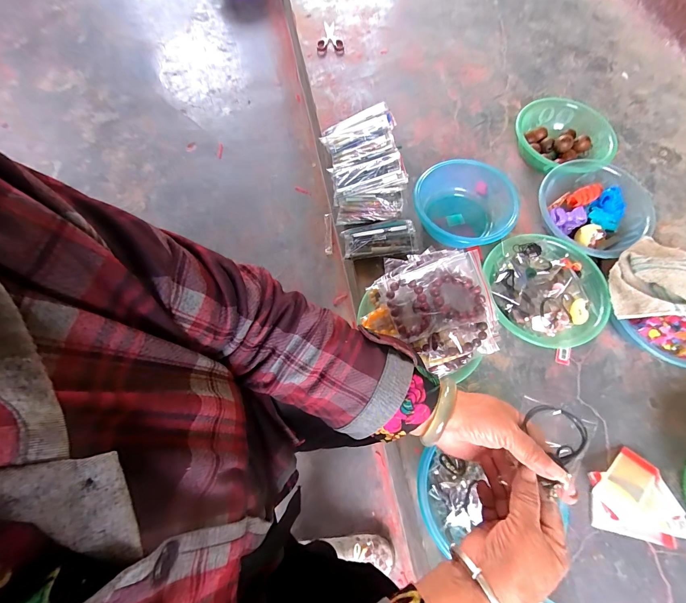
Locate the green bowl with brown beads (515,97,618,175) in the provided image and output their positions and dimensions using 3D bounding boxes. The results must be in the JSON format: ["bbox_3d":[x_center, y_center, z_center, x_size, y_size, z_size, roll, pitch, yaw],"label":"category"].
[{"bbox_3d":[0.550,-0.410,0.797,0.224,0.080,0.204,0,69,-1],"label":"green bowl with brown beads"}]

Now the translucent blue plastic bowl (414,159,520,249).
[{"bbox_3d":[0.272,-0.222,0.719,0.213,0.090,0.230,13,70,4],"label":"translucent blue plastic bowl"}]

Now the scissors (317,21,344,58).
[{"bbox_3d":[-0.045,-0.826,0.968,0.077,0.018,0.157,-6,70,-3],"label":"scissors"}]

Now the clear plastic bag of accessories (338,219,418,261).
[{"bbox_3d":[0.081,-0.140,0.705,0.161,0.028,0.076,-6,70,-3],"label":"clear plastic bag of accessories"}]

